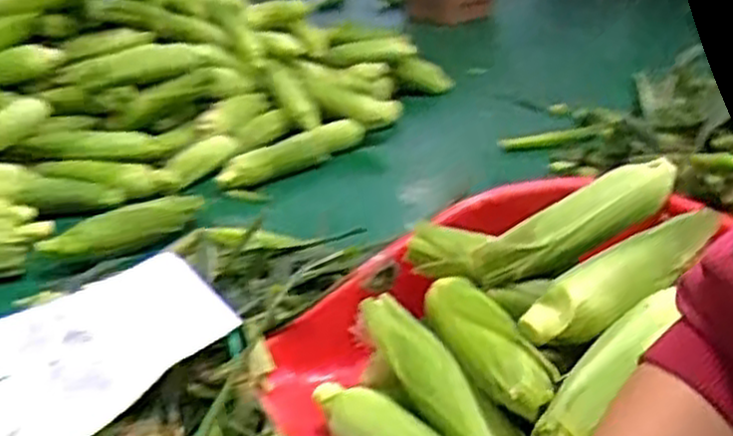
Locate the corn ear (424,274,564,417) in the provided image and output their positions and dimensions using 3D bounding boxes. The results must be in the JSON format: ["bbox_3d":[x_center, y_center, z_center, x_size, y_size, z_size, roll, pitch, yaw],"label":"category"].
[{"bbox_3d":[0.099,0.107,0.672,0.053,0.043,0.203,-8,27,-22],"label":"corn ear"}]

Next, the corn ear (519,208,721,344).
[{"bbox_3d":[0.228,0.045,0.682,0.227,0.043,0.044,-27,36,-23],"label":"corn ear"}]

